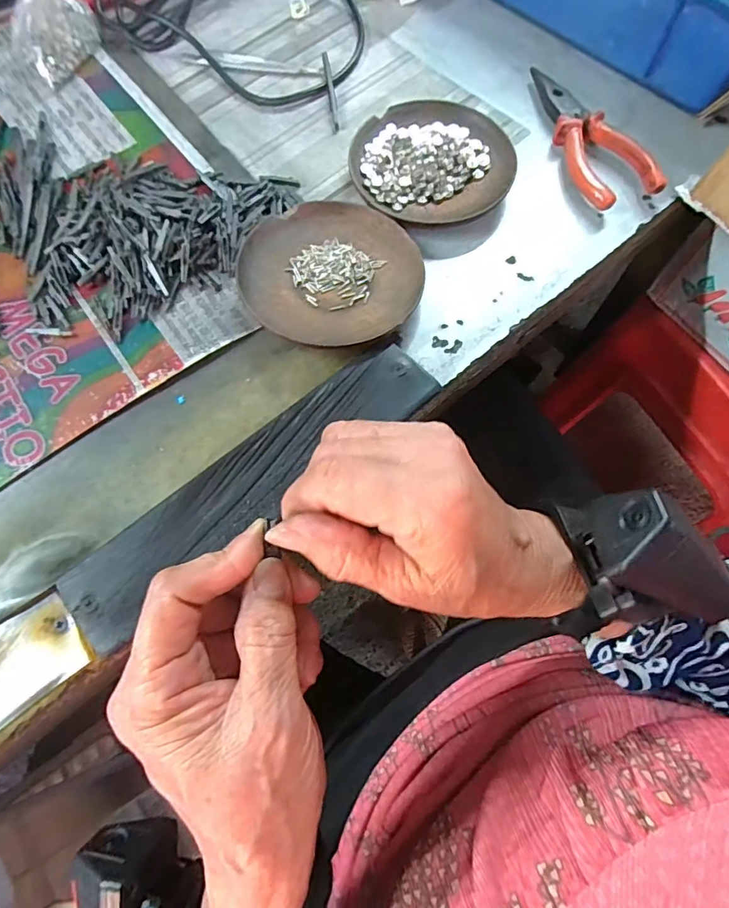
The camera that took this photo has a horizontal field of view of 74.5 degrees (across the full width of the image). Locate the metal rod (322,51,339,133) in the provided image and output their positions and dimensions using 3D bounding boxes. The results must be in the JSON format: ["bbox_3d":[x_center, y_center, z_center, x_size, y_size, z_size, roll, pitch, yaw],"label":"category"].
[{"bbox_3d":[-0.027,-0.292,0.381,0.005,0.010,0.085,-8,69,-1],"label":"metal rod"}]

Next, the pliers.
[{"bbox_3d":[0.160,-0.237,0.351,0.047,0.015,0.139,-17,70,-5],"label":"pliers"}]

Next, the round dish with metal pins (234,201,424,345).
[{"bbox_3d":[-0.021,-0.116,0.306,0.111,0.018,0.109,-1,69,2],"label":"round dish with metal pins"}]

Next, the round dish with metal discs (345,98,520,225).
[{"bbox_3d":[0.048,-0.211,0.345,0.111,0.014,0.107,-1,69,2],"label":"round dish with metal discs"}]

